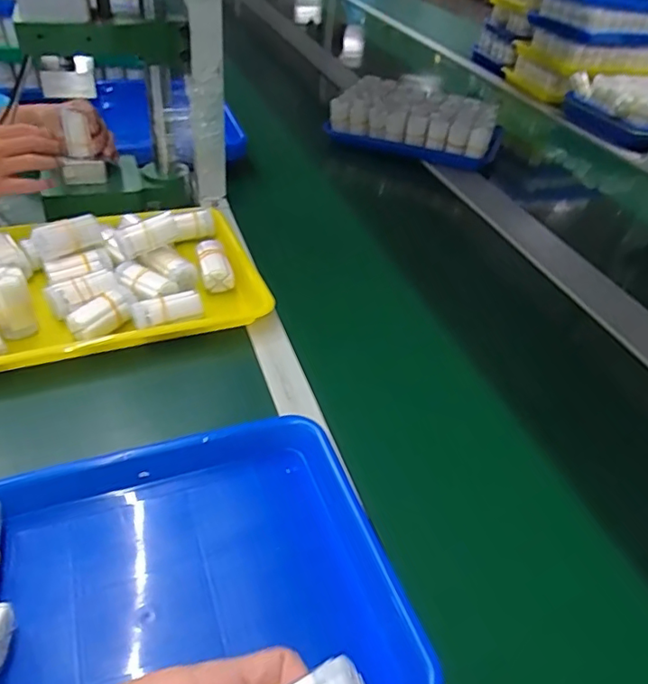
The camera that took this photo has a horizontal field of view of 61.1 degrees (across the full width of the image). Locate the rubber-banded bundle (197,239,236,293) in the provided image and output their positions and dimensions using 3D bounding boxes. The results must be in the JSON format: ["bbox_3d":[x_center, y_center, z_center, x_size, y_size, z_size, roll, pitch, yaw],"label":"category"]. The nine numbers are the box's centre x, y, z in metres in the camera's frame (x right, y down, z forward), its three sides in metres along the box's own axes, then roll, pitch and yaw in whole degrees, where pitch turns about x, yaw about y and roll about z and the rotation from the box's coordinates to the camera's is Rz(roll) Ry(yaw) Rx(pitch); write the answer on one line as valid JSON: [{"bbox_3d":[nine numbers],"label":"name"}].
[{"bbox_3d":[-0.132,-0.095,0.652,0.033,0.022,0.076,-11,57,-21],"label":"rubber-banded bundle"}]

